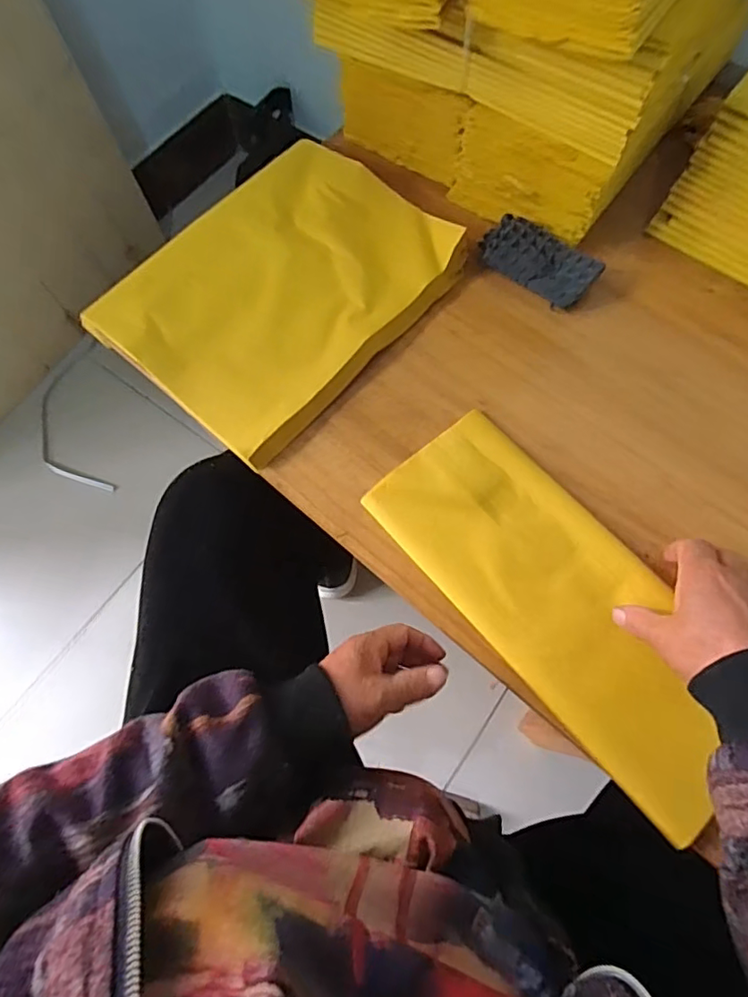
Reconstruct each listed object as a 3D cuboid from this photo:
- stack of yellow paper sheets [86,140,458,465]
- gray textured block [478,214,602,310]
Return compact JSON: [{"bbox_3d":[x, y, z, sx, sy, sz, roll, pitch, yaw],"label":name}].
[{"bbox_3d":[-0.085,-0.200,0.520,0.231,0.023,0.294,37,75,14],"label":"stack of yellow paper sheets"},{"bbox_3d":[0.154,-0.222,0.515,0.107,0.028,0.051,38,75,14],"label":"gray textured block"}]

